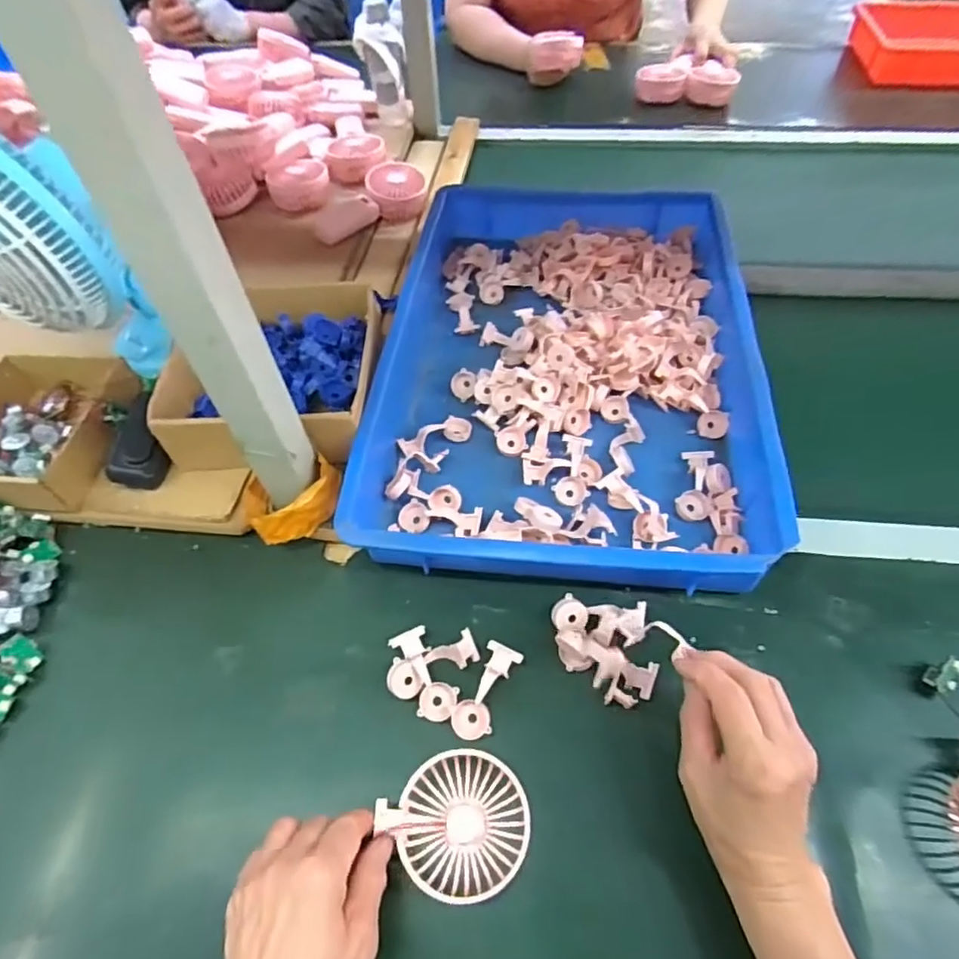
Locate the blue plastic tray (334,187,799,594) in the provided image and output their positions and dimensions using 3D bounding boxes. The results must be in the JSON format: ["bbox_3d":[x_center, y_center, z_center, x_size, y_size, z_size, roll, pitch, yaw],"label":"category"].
[{"bbox_3d":[0.097,-0.157,0.645,0.370,0.086,0.561,5,55,6],"label":"blue plastic tray"}]

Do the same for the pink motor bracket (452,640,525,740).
[{"bbox_3d":[0.006,0.163,0.460,0.031,0.016,0.076,21,59,17],"label":"pink motor bracket"}]

